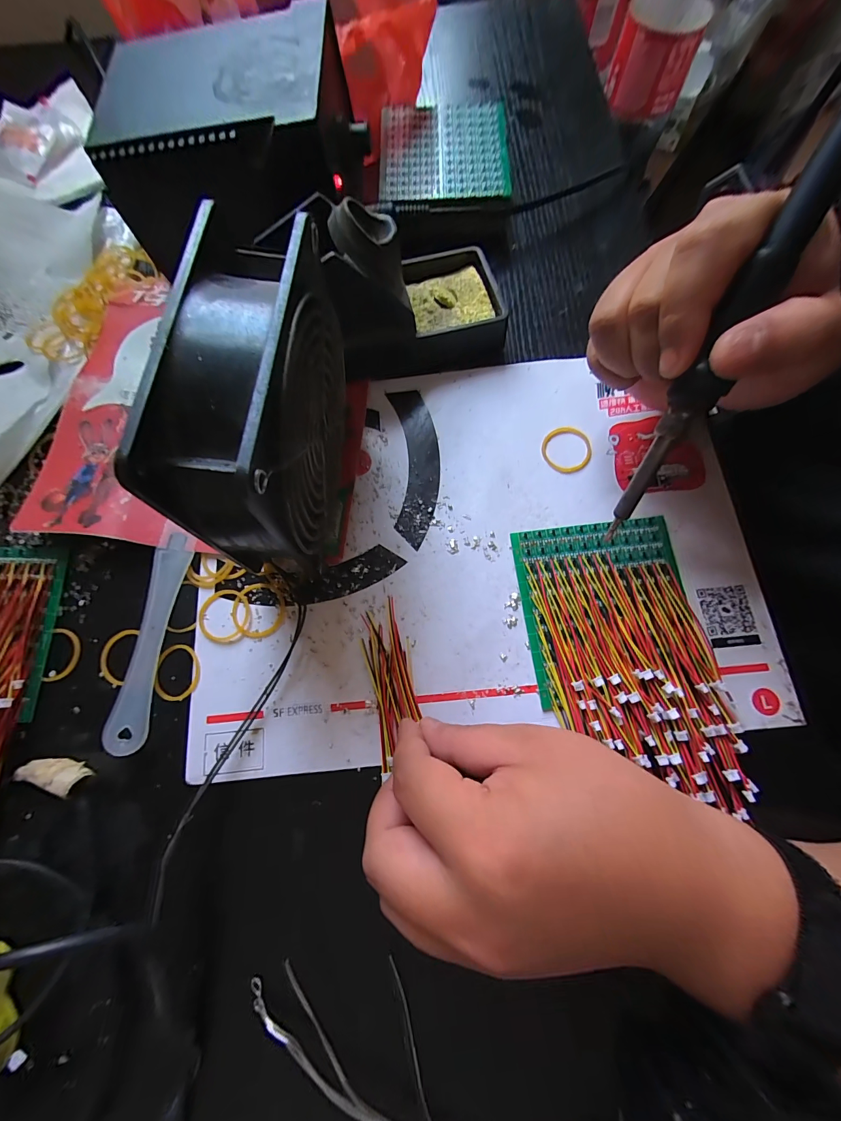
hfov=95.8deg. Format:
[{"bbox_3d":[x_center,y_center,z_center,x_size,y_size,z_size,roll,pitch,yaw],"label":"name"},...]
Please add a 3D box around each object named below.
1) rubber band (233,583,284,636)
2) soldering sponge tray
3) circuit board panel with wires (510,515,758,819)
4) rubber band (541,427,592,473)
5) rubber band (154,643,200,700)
[{"bbox_3d":[-0.095,0.029,0.220,0.030,0.004,0.032,-10,75,-2],"label":"rubber band"},{"bbox_3d":[0.020,-0.181,0.265,0.059,0.024,0.068,-17,75,-4],"label":"soldering sponge tray"},{"bbox_3d":[0.109,0.047,0.207,0.092,0.017,0.144,-7,75,-1],"label":"circuit board panel with wires"},{"bbox_3d":[0.094,-0.072,0.244,0.031,0.004,0.032,0,75,1],"label":"rubber band"},{"bbox_3d":[-0.136,0.063,0.214,0.026,0.004,0.030,0,75,1],"label":"rubber band"}]

